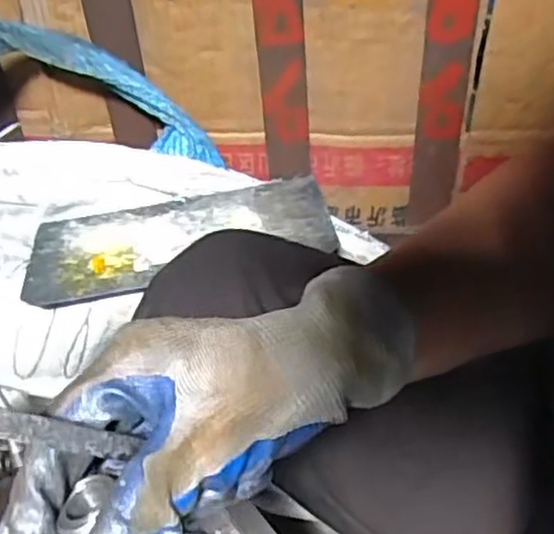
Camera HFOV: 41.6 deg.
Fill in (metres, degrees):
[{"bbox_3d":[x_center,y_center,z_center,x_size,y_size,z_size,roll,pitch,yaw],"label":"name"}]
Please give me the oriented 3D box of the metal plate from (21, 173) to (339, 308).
[{"bbox_3d":[-0.076,-0.025,0.580,0.233,0.009,0.111,-10,37,-3],"label":"metal plate"}]

